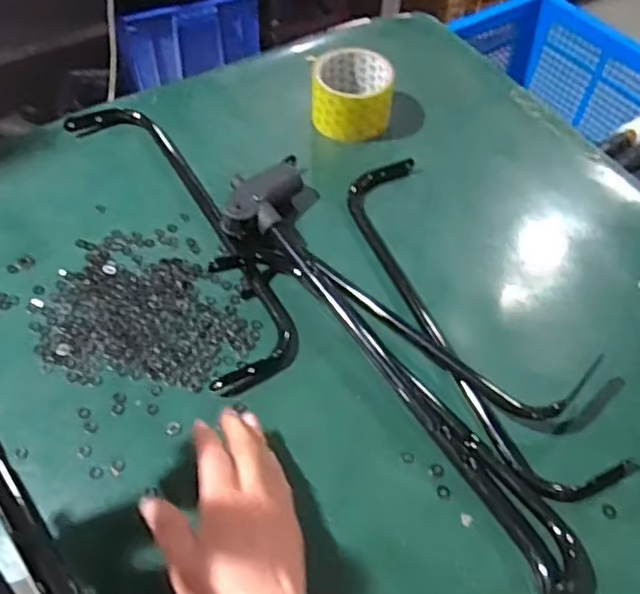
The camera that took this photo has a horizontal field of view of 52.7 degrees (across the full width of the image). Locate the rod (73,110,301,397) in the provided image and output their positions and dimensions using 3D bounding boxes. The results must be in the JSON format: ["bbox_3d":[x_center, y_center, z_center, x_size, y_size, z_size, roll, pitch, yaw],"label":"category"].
[{"bbox_3d":[-0.136,-0.071,0.610,0.087,0.029,0.363,-26,59,-19],"label":"rod"}]

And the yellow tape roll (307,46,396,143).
[{"bbox_3d":[0.034,-0.221,0.705,0.085,0.058,0.090,1,55,-1],"label":"yellow tape roll"}]

